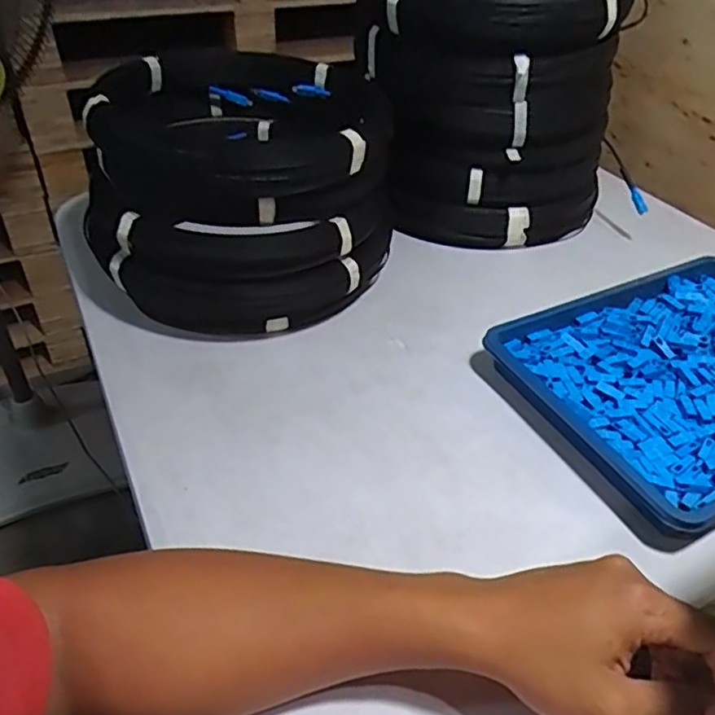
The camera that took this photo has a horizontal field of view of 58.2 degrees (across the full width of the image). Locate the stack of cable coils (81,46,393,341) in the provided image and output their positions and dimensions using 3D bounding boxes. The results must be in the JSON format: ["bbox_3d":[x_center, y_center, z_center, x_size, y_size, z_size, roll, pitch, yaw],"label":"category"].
[{"bbox_3d":[-0.116,-0.176,0.670,0.293,0.188,0.290,-8,41,-12],"label":"stack of cable coils"}]

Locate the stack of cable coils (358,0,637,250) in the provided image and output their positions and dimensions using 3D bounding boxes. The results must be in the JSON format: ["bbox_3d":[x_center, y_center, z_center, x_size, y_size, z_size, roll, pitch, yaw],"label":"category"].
[{"bbox_3d":[0.148,-0.329,0.787,0.293,0.288,0.301,0,39,-3],"label":"stack of cable coils"}]

